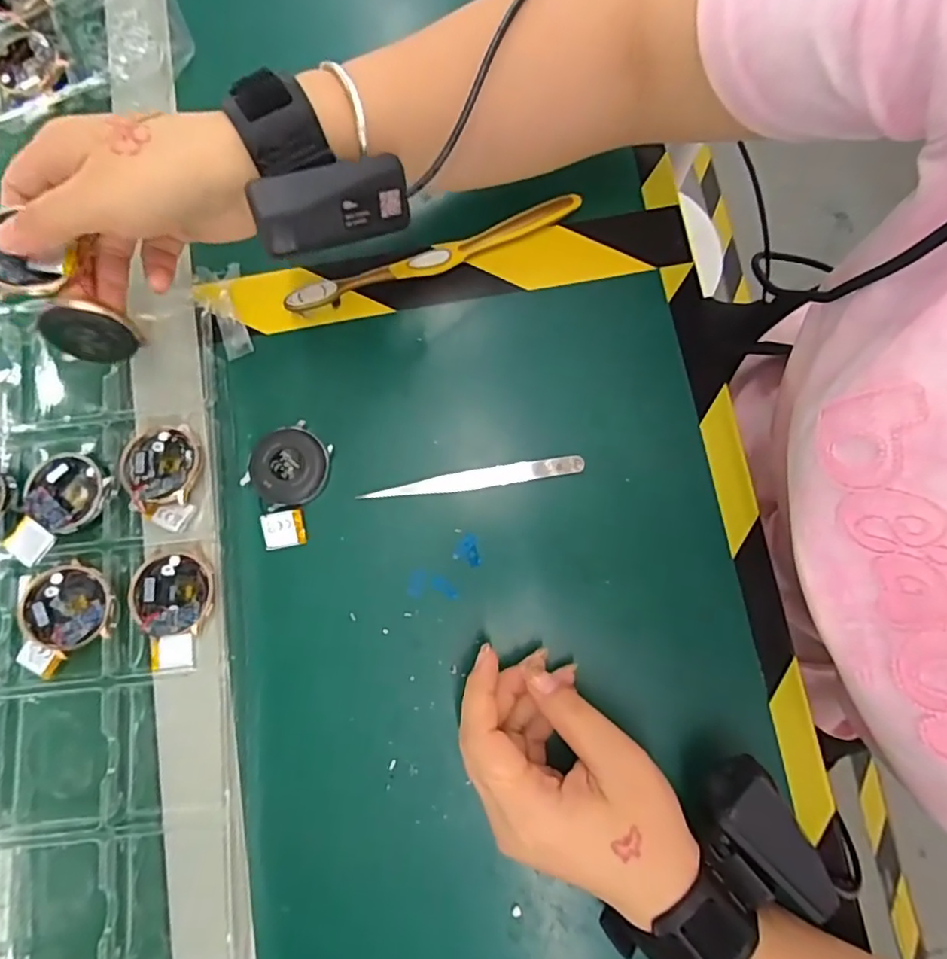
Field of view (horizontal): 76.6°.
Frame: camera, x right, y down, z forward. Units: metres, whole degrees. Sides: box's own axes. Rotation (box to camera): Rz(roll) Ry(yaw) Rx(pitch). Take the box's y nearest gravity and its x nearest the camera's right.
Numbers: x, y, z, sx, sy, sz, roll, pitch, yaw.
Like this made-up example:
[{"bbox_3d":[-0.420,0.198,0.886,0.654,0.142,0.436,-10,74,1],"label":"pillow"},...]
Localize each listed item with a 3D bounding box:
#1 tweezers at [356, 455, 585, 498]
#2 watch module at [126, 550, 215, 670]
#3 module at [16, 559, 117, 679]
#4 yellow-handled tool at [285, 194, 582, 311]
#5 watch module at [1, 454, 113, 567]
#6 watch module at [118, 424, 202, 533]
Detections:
[{"bbox_3d":[0.001,0.000,0.339,0.123,0.004,0.011,-9,80,-1],"label":"tweezers"},{"bbox_3d":[-0.161,0.069,0.320,0.043,0.012,0.061,-3,80,0],"label":"watch module"},{"bbox_3d":[-0.221,0.074,0.320,0.046,0.010,0.059,44,83,8],"label":"module"},{"bbox_3d":[-0.021,-0.133,0.352,0.179,0.023,0.016,-22,80,-3],"label":"yellow-handled tool"},{"bbox_3d":[-0.232,0.012,0.329,0.044,0.015,0.058,36,82,7],"label":"watch module"},{"bbox_3d":[-0.175,-0.002,0.331,0.042,0.013,0.056,2,80,1],"label":"watch module"}]

